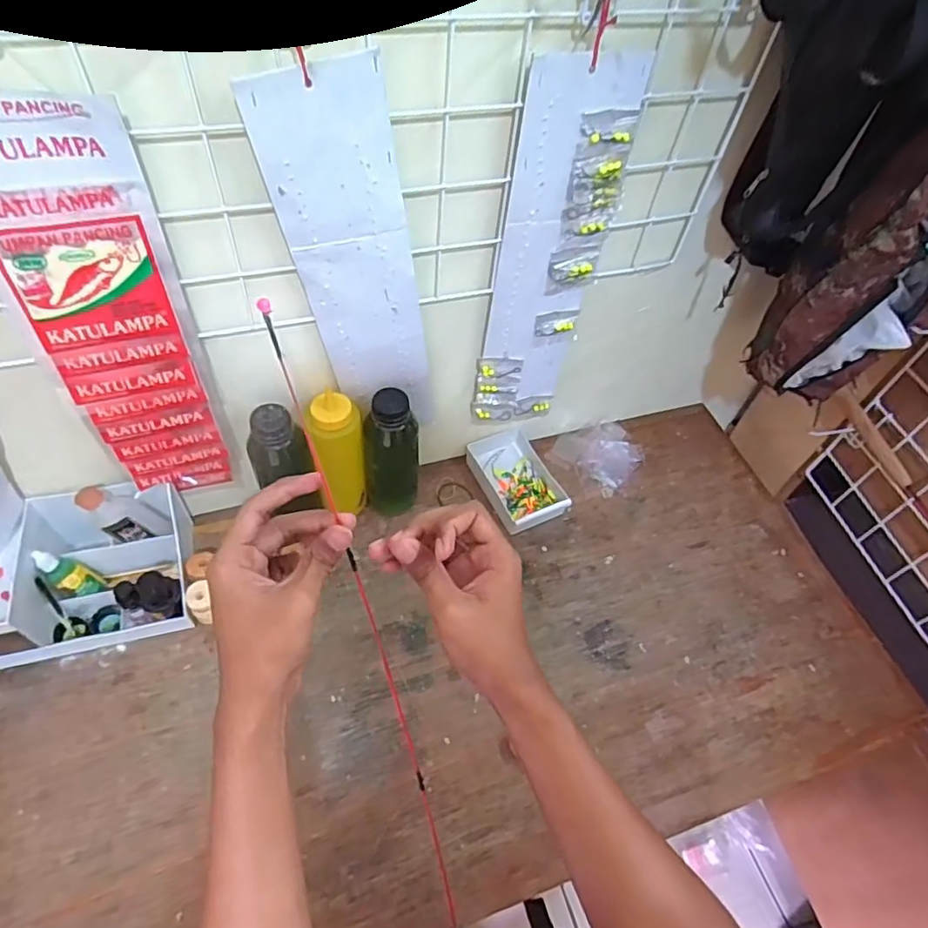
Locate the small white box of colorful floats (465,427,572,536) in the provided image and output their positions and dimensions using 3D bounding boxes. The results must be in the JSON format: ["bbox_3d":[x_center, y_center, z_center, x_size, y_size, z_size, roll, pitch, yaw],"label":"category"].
[{"bbox_3d":[0.068,0.018,0.807,0.092,0.028,0.147,-21,59,-19],"label":"small white box of colorful floats"}]

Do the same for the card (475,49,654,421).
[{"bbox_3d":[0.083,-0.188,0.598,0.104,0.389,0.030,-17,57,-16],"label":"card"}]

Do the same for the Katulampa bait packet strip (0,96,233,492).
[{"bbox_3d":[-0.284,-0.097,0.508,0.114,0.389,0.026,-13,56,-14],"label":"Katulampa bait packet strip"}]

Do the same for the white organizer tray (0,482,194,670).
[{"bbox_3d":[-0.424,0.113,0.643,0.221,0.115,0.171,-5,55,-9],"label":"white organizer tray"}]

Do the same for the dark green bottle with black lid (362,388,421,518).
[{"bbox_3d":[-0.085,-0.010,0.713,0.060,0.186,0.053,-5,55,-8],"label":"dark green bottle with black lid"}]

